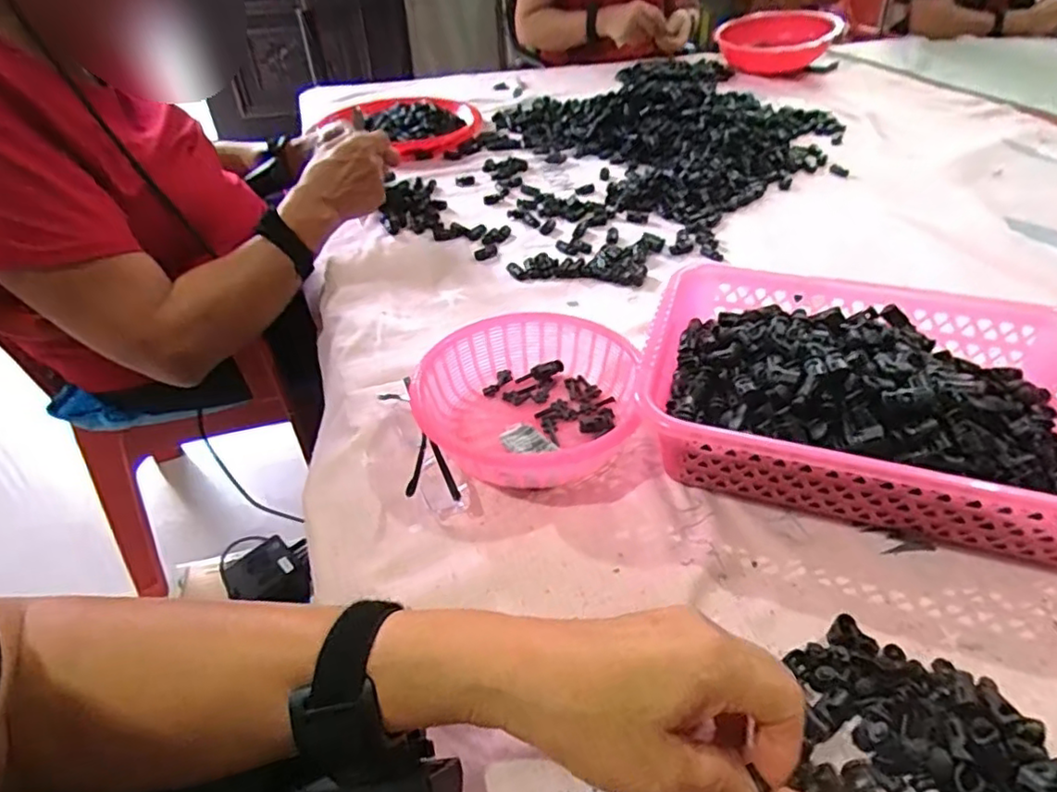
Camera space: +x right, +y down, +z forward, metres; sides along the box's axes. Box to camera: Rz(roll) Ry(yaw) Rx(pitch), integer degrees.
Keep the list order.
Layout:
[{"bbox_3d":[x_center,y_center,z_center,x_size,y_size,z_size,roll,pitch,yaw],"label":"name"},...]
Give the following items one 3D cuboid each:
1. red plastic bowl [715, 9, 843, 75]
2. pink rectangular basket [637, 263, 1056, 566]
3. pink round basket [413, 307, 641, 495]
[{"bbox_3d":[0.543,-0.783,1.352,0.238,0.080,0.238,12,42,15],"label":"red plastic bowl"},{"bbox_3d":[0.242,-0.001,0.436,0.299,0.084,0.212,11,42,16],"label":"pink rectangular basket"},{"bbox_3d":[0.009,0.001,0.465,0.154,0.050,0.167,-2,41,2],"label":"pink round basket"}]

